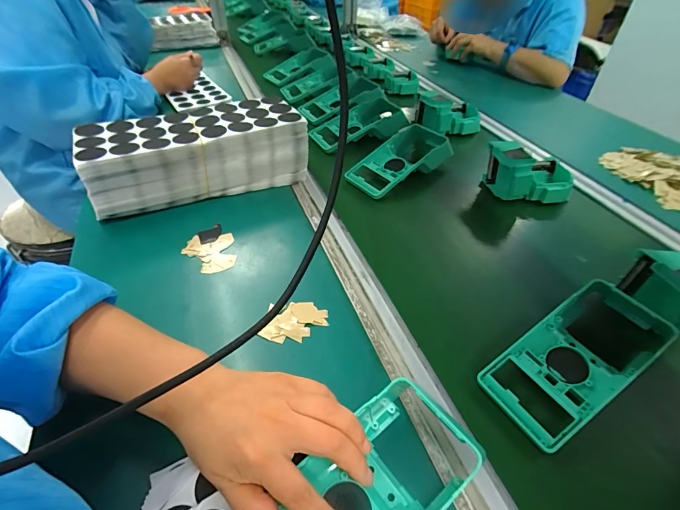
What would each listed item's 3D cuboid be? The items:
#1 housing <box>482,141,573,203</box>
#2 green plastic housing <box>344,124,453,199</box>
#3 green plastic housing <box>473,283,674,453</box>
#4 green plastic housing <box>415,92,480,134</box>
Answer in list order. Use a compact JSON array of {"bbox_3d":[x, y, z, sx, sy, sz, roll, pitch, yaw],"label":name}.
[{"bbox_3d":[0.294,-0.126,0.549,0.121,0.070,0.074,-1,43,-2],"label":"housing"},{"bbox_3d":[0.103,-0.160,0.598,0.108,0.051,0.179,33,52,30],"label":"green plastic housing"},{"bbox_3d":[0.225,0.099,0.347,0.187,0.064,0.082,-30,55,-16],"label":"green plastic housing"},{"bbox_3d":[0.216,-0.282,0.719,0.134,0.066,0.073,7,41,-22],"label":"green plastic housing"}]

